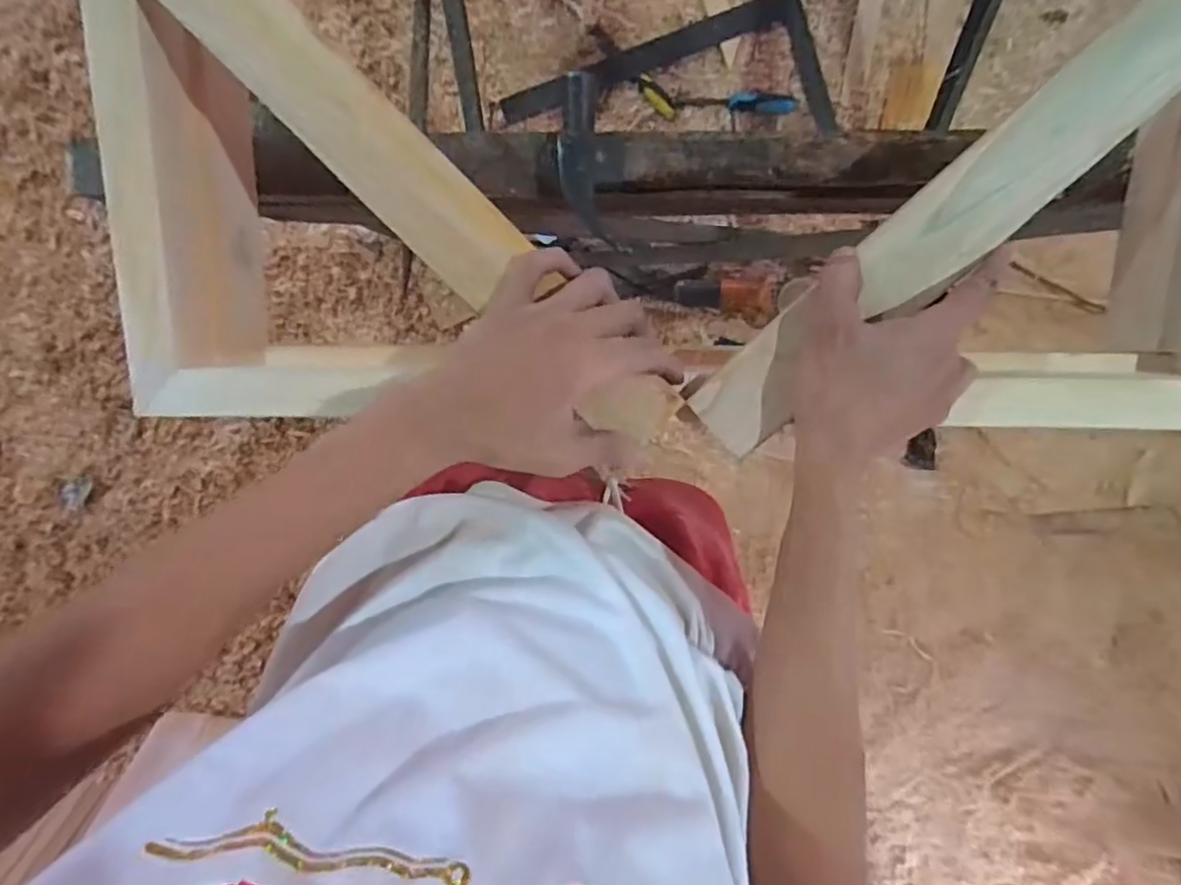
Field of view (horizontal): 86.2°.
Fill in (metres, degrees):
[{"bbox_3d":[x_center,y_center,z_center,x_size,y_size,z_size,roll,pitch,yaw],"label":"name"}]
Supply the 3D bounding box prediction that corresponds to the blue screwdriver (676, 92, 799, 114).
[{"bbox_3d":[0.291,-0.661,1.226,0.233,0.035,0.041,4,102,1],"label":"blue screwdriver"}]

